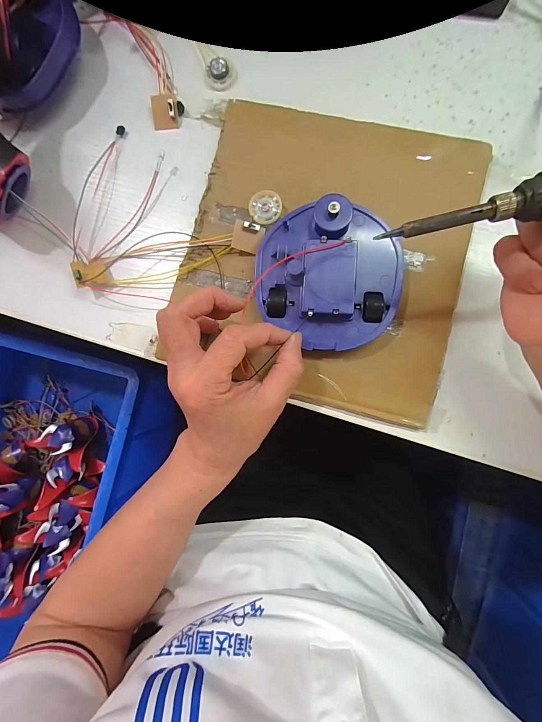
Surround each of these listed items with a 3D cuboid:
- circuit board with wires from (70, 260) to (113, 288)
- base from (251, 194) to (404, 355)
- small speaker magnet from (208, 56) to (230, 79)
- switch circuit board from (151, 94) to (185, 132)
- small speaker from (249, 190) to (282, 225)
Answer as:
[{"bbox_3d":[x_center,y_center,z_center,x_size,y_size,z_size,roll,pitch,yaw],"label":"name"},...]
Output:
[{"bbox_3d":[-0.150,-0.075,0.264,0.028,0.004,0.023,-19,79,-28],"label":"circuit board with wires"},{"bbox_3d":[0.042,-0.062,0.235,0.103,0.027,0.103,0,86,4],"label":"base"},{"bbox_3d":[-0.044,-0.247,0.266,0.016,0.010,0.013,-14,86,3],"label":"small speaker magnet"},{"bbox_3d":[-0.088,-0.214,0.268,0.027,0.012,0.026,-1,86,4],"label":"switch circuit board"},{"bbox_3d":[-0.004,-0.122,0.253,0.025,0.009,0.027,2,87,4],"label":"small speaker"}]

